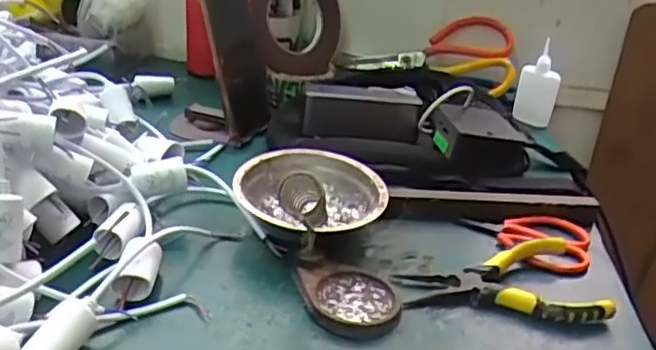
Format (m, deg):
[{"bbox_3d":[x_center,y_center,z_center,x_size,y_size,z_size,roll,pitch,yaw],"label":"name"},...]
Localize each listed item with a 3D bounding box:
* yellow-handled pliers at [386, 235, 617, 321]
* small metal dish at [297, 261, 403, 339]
[{"bbox_3d":[0.129,0.084,0.485,0.143,0.027,0.078,-1,29,-13],"label":"yellow-handled pliers"},{"bbox_3d":[0.017,0.089,0.469,0.071,0.015,0.067,4,28,-2],"label":"small metal dish"}]

